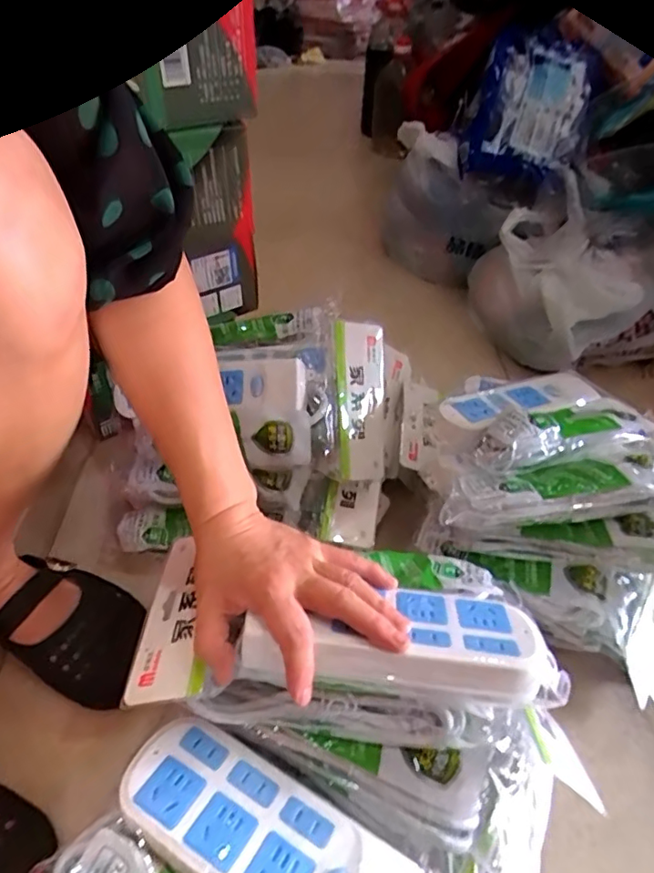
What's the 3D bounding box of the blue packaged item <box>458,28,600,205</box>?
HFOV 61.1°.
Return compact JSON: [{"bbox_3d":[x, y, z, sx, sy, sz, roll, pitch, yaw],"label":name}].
[{"bbox_3d":[0.308,-0.500,0.844,0.178,0.257,0.072,21,11,17],"label":"blue packaged item"}]

